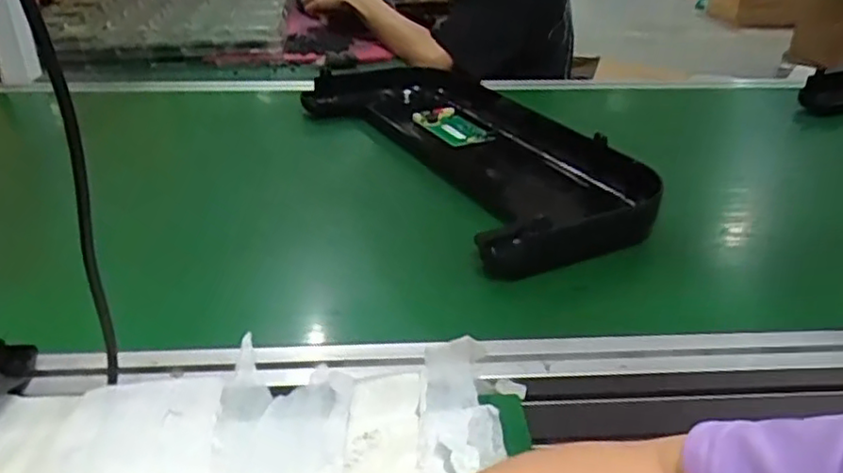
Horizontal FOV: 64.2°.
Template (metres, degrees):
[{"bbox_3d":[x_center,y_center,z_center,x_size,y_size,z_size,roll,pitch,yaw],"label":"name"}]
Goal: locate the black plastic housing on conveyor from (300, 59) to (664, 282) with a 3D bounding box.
[{"bbox_3d":[0.048,-0.108,0.747,0.210,0.053,0.495,-14,33,-24],"label":"black plastic housing on conveyor"}]

